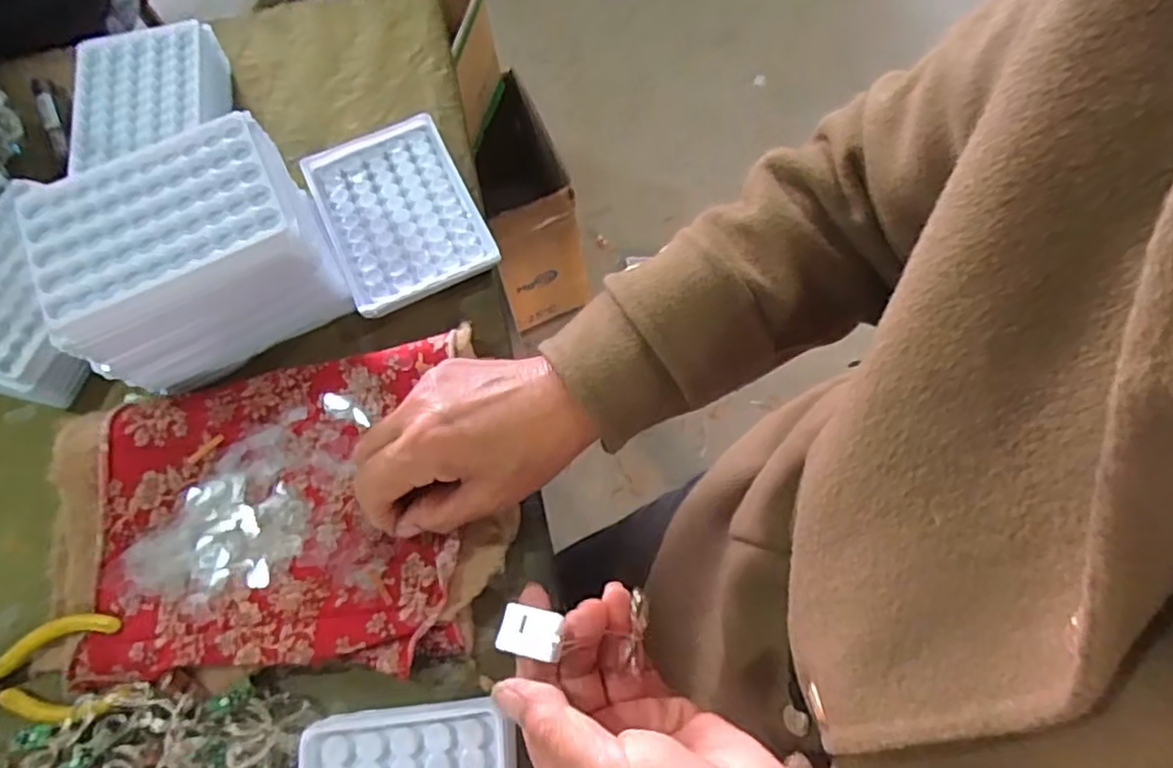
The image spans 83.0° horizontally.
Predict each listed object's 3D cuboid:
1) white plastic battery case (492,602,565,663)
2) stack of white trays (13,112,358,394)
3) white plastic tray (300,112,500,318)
[{"bbox_3d":[-0.025,0.104,0.280,0.027,0.004,0.020,4,62,24],"label":"white plastic battery case"},{"bbox_3d":[-0.212,-0.070,0.372,0.130,0.088,0.086,-26,70,-9],"label":"stack of white trays"},{"bbox_3d":[-0.124,-0.113,0.438,0.093,0.014,0.130,-24,70,-8],"label":"white plastic tray"}]

